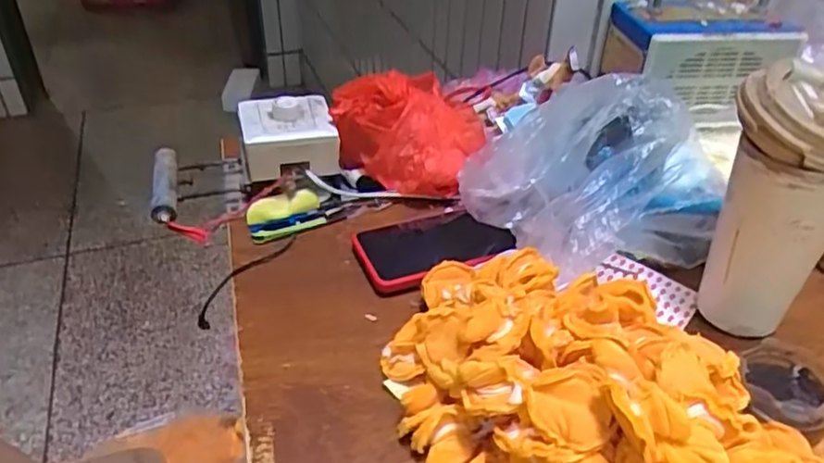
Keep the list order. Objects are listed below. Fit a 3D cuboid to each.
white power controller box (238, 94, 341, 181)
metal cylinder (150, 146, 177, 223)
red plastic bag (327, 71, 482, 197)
[{"bbox_3d":[-0.120,-0.093,0.639,0.087,0.058,0.081,-9,34,-12],"label":"white power controller box"},{"bbox_3d":[-0.247,-0.047,0.652,0.023,0.028,0.104,-8,38,-11],"label":"metal cylinder"},{"bbox_3d":[-0.005,-0.102,0.659,0.143,0.089,0.094,6,34,11],"label":"red plastic bag"}]

